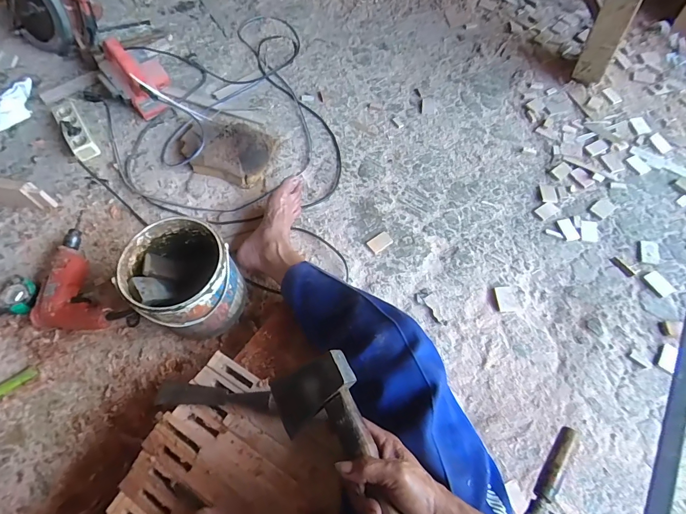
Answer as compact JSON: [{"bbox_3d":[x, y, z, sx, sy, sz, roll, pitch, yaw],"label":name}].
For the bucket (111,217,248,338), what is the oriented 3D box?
[{"bbox_3d":[-0.300,0.048,0.730,0.172,0.183,0.184,1,62,-1],"label":"bucket"}]

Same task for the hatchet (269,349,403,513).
[{"bbox_3d":[0.020,0.240,0.437,0.116,0.038,0.285,-49,60,19],"label":"hatchet"}]

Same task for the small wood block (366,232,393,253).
[{"bbox_3d":[0.087,-0.035,0.877,0.054,0.005,0.038,-32,67,-16],"label":"small wood block"}]

